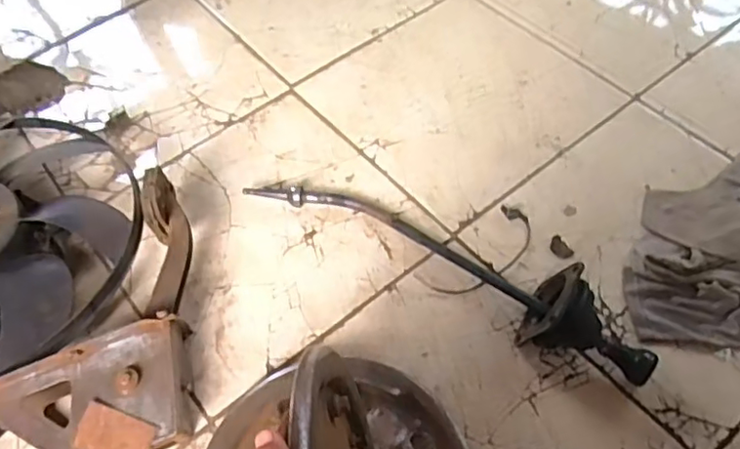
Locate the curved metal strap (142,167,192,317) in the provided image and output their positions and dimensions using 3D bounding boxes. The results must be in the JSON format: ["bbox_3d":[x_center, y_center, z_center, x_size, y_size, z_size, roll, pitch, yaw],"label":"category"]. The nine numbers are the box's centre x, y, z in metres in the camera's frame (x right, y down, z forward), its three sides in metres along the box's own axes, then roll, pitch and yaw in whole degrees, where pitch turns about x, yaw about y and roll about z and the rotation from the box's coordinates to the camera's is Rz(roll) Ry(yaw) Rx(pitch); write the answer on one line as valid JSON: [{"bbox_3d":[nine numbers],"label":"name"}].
[{"bbox_3d":[-0.269,0.021,0.806,0.053,0.073,0.197,-7,56,-1],"label":"curved metal strap"}]

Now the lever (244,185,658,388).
[{"bbox_3d":[0.088,0.042,0.828,0.587,0.091,0.117,21,63,15],"label":"lever"}]

